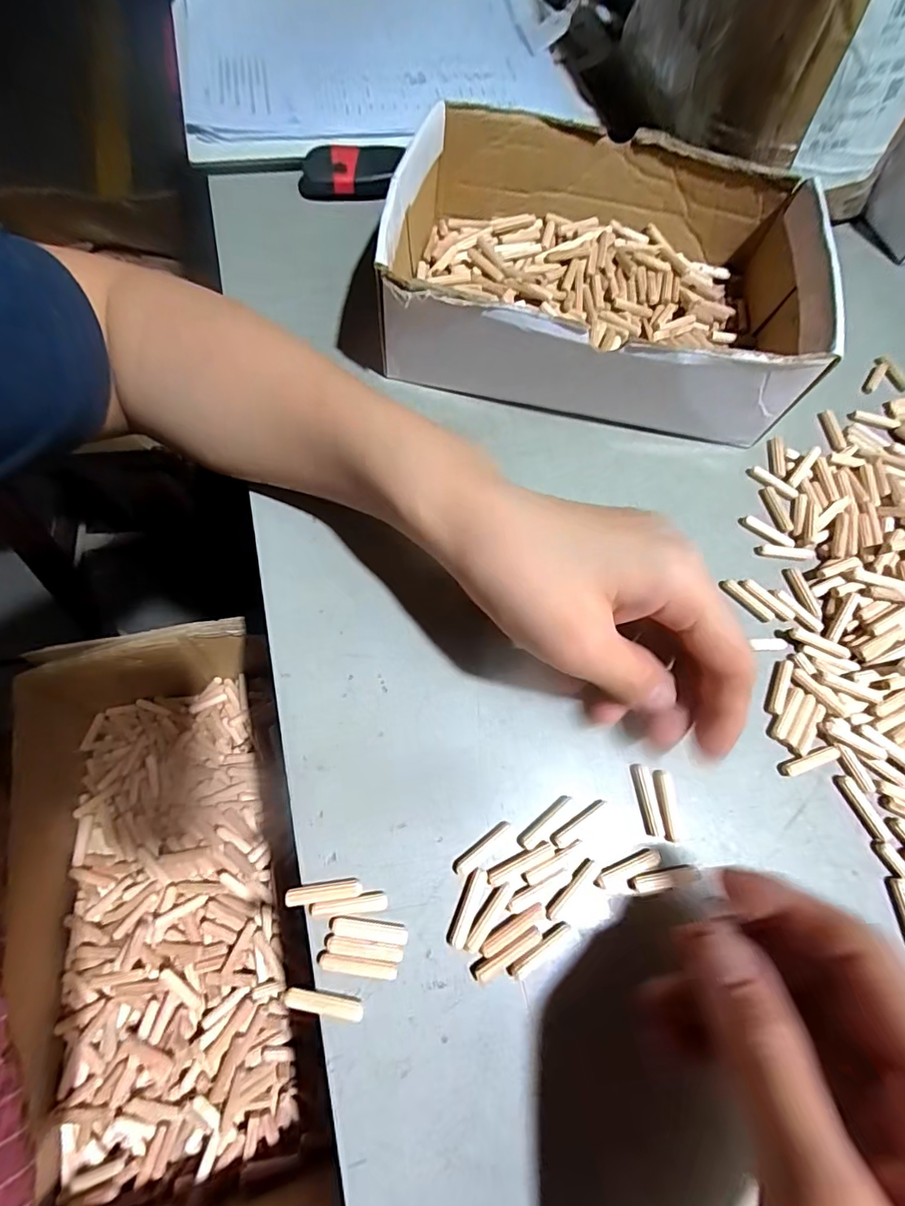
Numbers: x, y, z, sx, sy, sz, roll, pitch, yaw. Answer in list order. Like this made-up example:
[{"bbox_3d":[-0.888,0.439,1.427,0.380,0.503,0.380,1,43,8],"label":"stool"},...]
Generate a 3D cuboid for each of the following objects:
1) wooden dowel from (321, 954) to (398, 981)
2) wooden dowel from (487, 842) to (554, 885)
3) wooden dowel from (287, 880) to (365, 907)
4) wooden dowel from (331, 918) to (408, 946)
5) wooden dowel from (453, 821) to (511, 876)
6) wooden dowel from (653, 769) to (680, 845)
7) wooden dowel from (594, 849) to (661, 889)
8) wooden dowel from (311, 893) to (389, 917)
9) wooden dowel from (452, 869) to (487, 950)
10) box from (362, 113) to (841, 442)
[{"bbox_3d":[-0.036,0.140,0.187,0.029,0.004,0.006,9,69,1],"label":"wooden dowel"},{"bbox_3d":[0.029,0.109,0.203,0.030,0.004,0.006,-22,71,-10],"label":"wooden dowel"},{"bbox_3d":[-0.052,0.117,0.196,0.030,0.004,0.006,-6,69,-5],"label":"wooden dowel"},{"bbox_3d":[-0.033,0.129,0.191,0.030,0.004,0.006,8,69,1],"label":"wooden dowel"},{"bbox_3d":[0.013,0.104,0.207,0.029,0.004,0.007,-35,74,-14],"label":"wooden dowel"},{"bbox_3d":[0.097,0.091,0.219,0.007,0.004,0.029,-3,69,-4],"label":"wooden dowel"},{"bbox_3d":[0.075,0.113,0.207,0.030,0.004,0.007,-20,71,-10],"label":"wooden dowel"},{"bbox_3d":[-0.041,0.121,0.194,0.030,0.004,0.006,-4,69,-4],"label":"wooden dowel"},{"bbox_3d":[0.007,0.124,0.198,0.006,0.004,0.029,22,70,6],"label":"wooden dowel"},{"bbox_3d":[0.088,-0.192,0.291,0.235,0.070,0.174,11,69,2],"label":"box"}]

